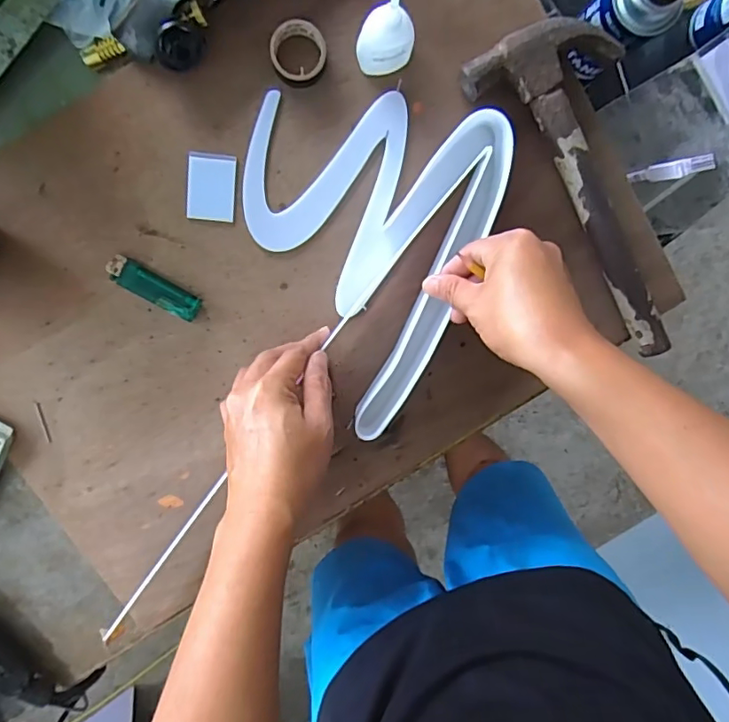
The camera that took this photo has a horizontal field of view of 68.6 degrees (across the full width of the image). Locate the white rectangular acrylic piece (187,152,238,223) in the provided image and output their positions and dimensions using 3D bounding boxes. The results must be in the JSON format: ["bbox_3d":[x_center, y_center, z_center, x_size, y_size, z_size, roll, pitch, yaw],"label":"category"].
[{"bbox_3d":[-0.129,-0.147,0.452,0.040,0.004,0.054,4,100,-6],"label":"white rectangular acrylic piece"}]

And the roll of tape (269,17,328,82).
[{"bbox_3d":[-0.052,-0.248,0.431,0.043,0.022,0.043,-1,101,-5],"label":"roll of tape"}]

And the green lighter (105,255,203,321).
[{"bbox_3d":[-0.180,-0.062,0.459,0.079,0.015,0.024,30,96,-10],"label":"green lighter"}]

